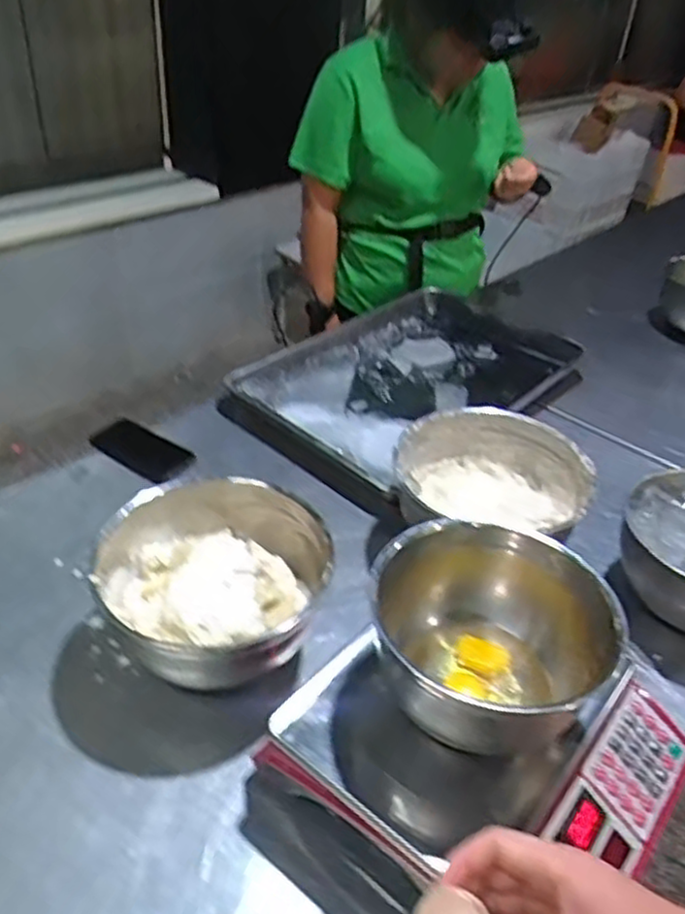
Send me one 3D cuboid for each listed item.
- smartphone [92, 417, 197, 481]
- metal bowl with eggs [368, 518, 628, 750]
[{"bbox_3d":[-0.299,-0.013,1.093,0.152,0.013,0.084,30,47,21],"label":"smartphone"},{"bbox_3d":[0.126,0.161,0.654,0.209,0.128,0.175,-25,45,-33],"label":"metal bowl with eggs"}]

